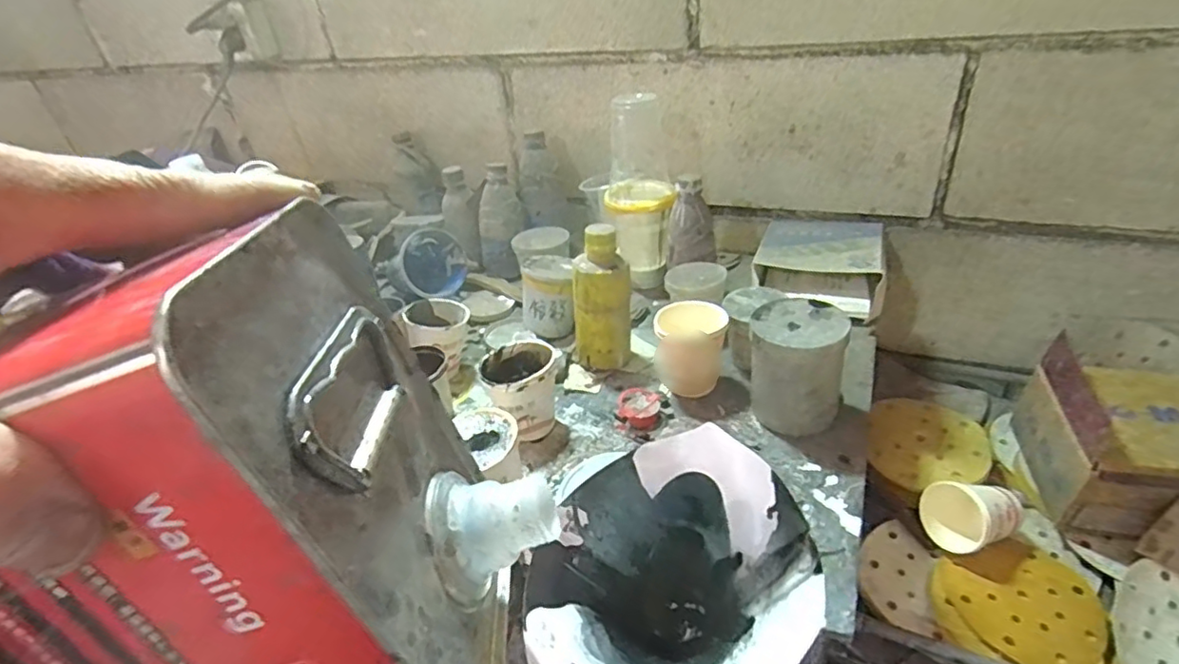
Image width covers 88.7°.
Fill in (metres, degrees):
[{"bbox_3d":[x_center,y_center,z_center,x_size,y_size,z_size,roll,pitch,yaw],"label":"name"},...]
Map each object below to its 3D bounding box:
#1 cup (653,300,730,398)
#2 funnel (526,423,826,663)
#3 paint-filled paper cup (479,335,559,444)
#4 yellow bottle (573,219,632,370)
[{"bbox_3d":[0.106,0.018,0.624,0.073,0.072,0.081,-3,35,6],"label":"cup"},{"bbox_3d":[0.032,0.115,0.252,0.111,0.095,0.112,-5,34,3],"label":"funnel"},{"bbox_3d":[-0.065,0.055,0.609,0.075,0.080,0.081,-5,34,3],"label":"paint-filled paper cup"},{"bbox_3d":[0.010,-0.033,0.652,0.061,0.150,0.052,11,38,25],"label":"yellow bottle"}]

